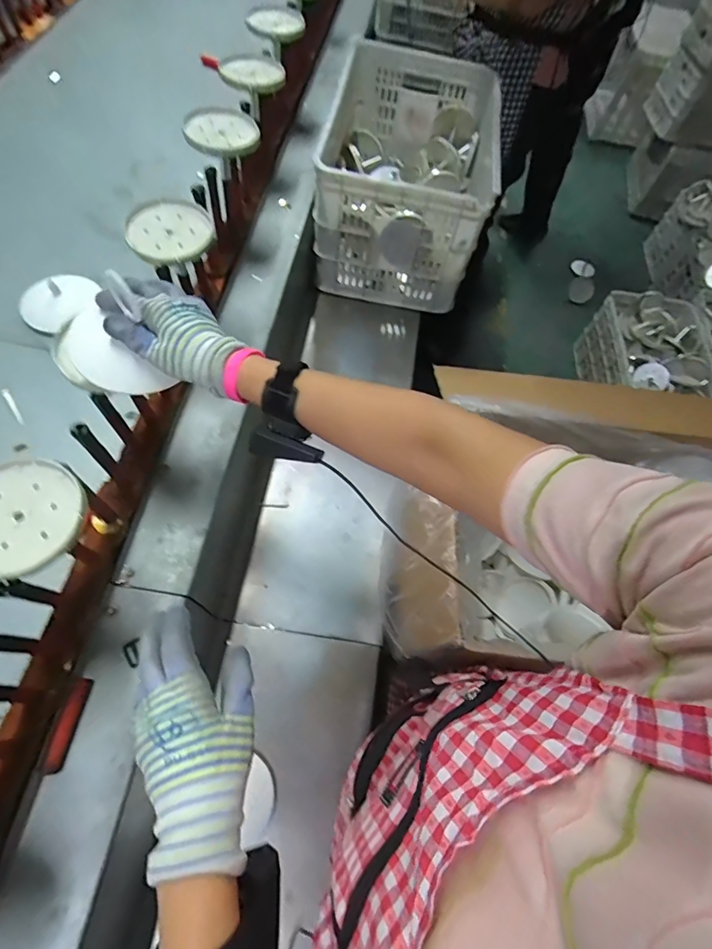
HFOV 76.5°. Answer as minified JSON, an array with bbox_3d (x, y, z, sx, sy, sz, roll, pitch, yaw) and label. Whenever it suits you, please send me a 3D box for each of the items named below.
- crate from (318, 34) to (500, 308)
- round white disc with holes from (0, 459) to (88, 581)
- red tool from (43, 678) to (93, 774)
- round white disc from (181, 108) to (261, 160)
[{"bbox_3d":[0.114,-0.691,1.055,0.355,0.300,0.511,7,62,-1],"label":"crate"},{"bbox_3d":[-0.314,0.037,0.419,0.105,0.015,0.110,41,67,16],"label":"round white disc with holes"},{"bbox_3d":[-0.318,0.276,0.501,0.016,0.012,0.090,9,62,1],"label":"red tool"},{"bbox_3d":[-0.206,-0.523,0.694,0.108,0.027,0.108,2,62,-3],"label":"round white disc"}]

